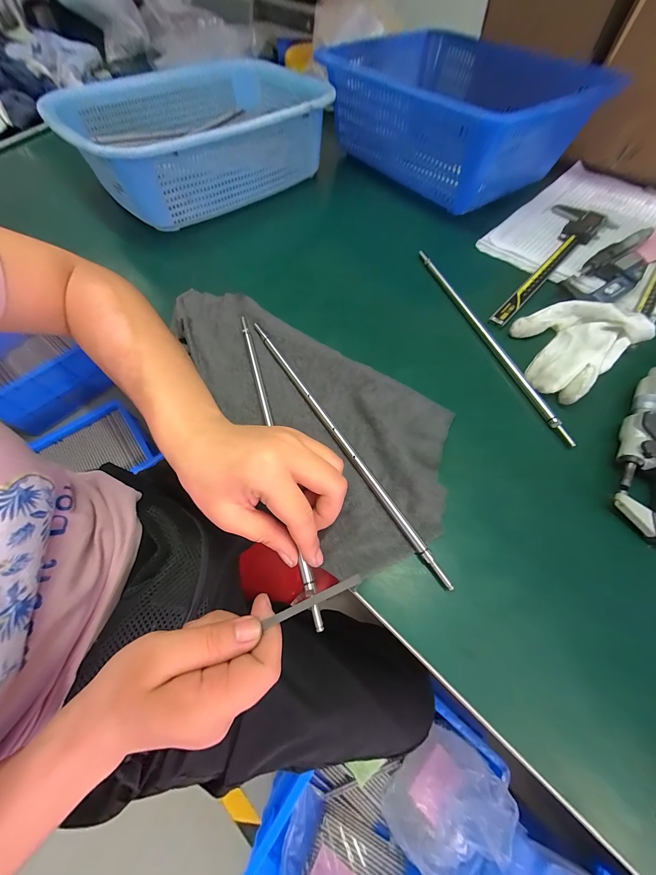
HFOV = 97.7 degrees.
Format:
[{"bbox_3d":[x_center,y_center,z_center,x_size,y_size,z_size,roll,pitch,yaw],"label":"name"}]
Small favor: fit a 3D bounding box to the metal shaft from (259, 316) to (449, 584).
[{"bbox_3d":[0.005,-0.007,0.237,0.007,0.007,0.271,-29,67,-15],"label":"metal shaft"}]

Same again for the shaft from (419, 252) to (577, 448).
[{"bbox_3d":[0.157,-0.105,0.287,0.009,0.012,0.260,-18,65,-10],"label":"shaft"}]

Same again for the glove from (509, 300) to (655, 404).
[{"bbox_3d":[0.225,-0.091,0.270,0.120,0.028,0.087,-33,68,-16],"label":"glove"}]

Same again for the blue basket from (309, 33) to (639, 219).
[{"bbox_3d":[0.177,-0.459,0.423,0.276,0.121,0.313,-40,70,-18],"label":"blue basket"}]

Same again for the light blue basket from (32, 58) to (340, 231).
[{"bbox_3d":[-0.168,-0.404,0.397,0.225,0.089,0.311,41,70,18],"label":"light blue basket"}]

